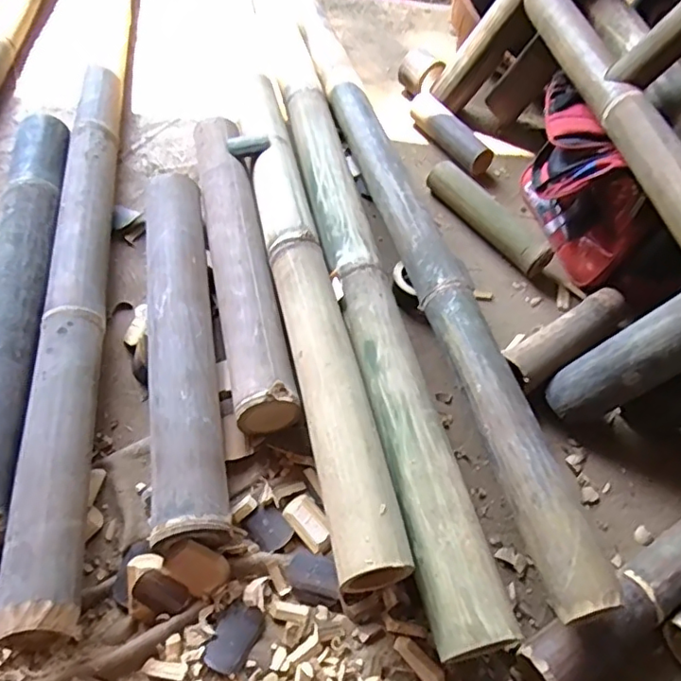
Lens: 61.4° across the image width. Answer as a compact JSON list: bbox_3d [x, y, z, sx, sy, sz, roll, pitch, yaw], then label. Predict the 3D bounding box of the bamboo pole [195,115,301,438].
[{"bbox_3d":[-0.141,-0.111,0.778,0.076,0.071,0.512,-9,58,-10],"label":"bamboo pole"}]

